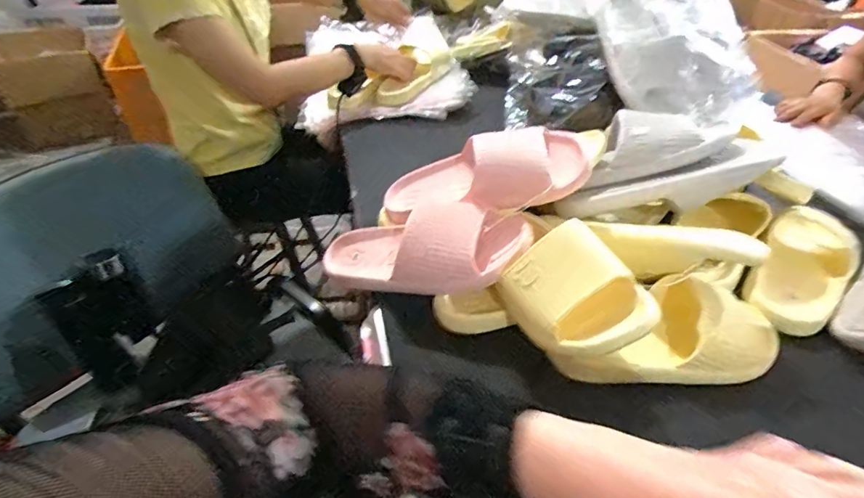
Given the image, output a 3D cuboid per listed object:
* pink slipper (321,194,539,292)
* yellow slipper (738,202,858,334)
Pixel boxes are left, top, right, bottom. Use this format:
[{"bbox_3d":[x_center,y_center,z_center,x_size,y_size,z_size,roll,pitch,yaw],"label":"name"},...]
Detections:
[{"bbox_3d":[-0.021,-0.007,0.539,0.248,0.080,0.090,-5,34,29],"label":"pink slipper"},{"bbox_3d":[0.455,0.020,0.573,0.092,0.054,0.204,32,48,30],"label":"yellow slipper"}]

